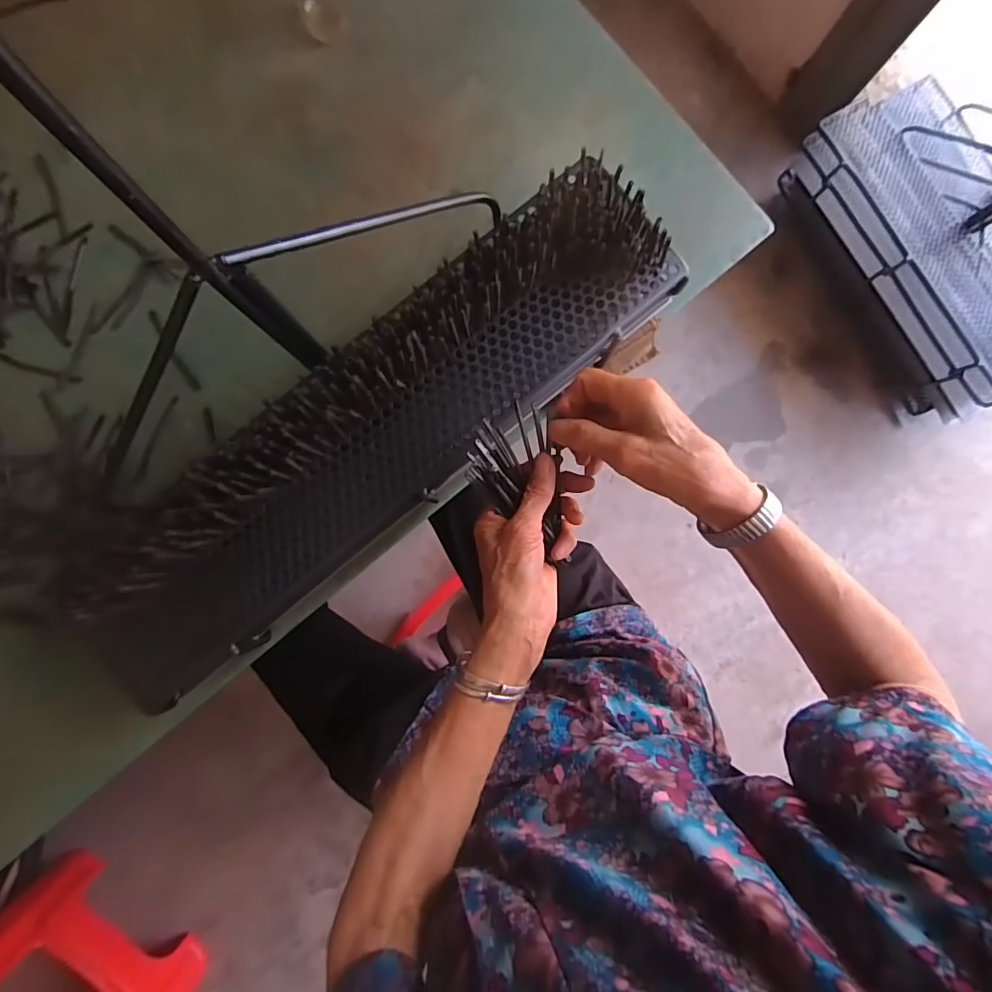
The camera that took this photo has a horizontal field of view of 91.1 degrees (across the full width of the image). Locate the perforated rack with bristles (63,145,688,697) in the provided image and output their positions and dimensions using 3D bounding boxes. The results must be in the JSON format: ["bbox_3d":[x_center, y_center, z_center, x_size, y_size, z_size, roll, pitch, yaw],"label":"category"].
[{"bbox_3d":[-0.096,-0.059,0.425,0.584,0.086,0.143,-39,89,-4],"label":"perforated rack with bristles"}]

